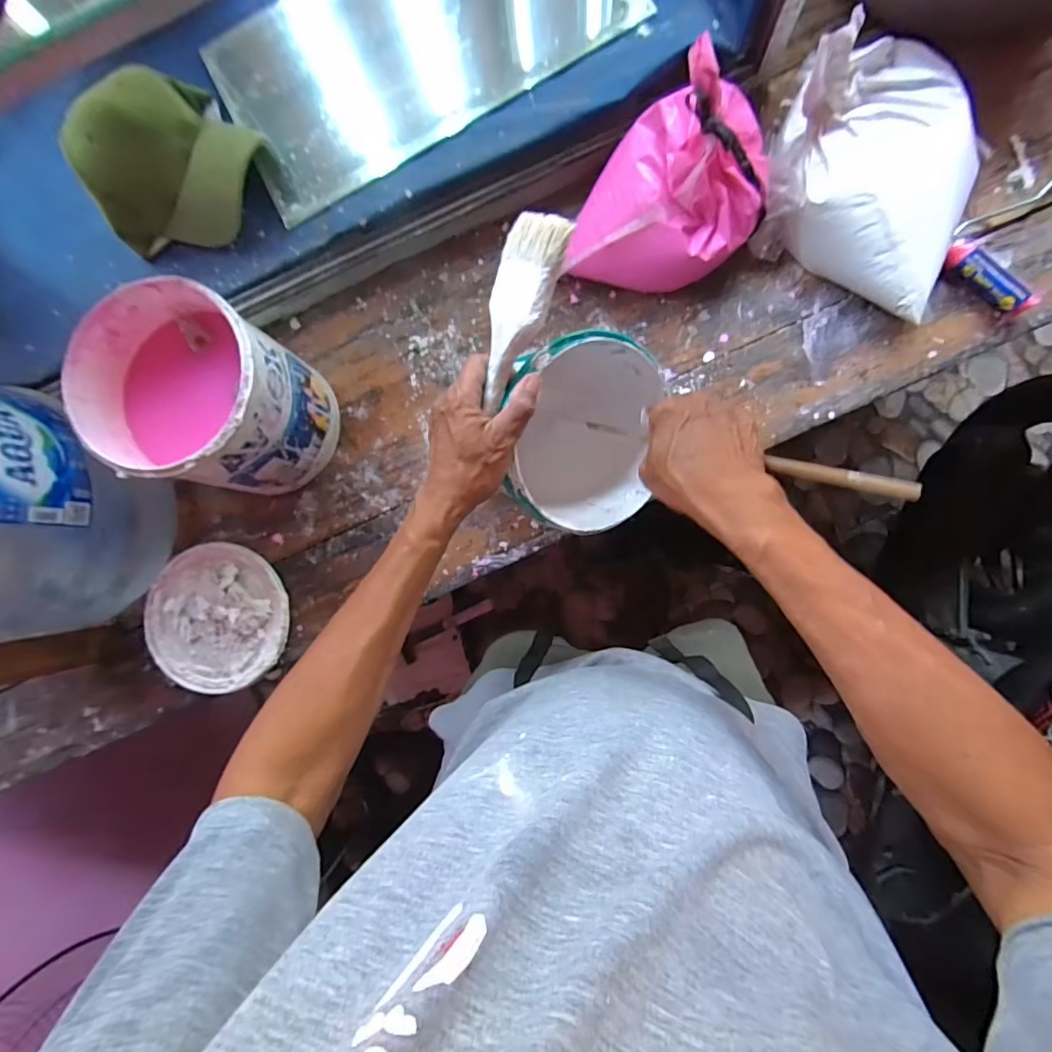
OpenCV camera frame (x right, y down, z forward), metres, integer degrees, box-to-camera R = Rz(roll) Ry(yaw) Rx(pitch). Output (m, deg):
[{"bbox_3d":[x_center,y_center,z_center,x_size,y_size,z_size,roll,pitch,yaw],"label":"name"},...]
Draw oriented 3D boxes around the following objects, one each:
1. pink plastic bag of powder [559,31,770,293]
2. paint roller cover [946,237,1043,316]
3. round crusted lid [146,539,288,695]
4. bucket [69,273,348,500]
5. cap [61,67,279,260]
[{"bbox_3d":[0.153,-0.369,0.538,0.203,0.145,0.182,12,89,6],"label":"pink plastic bag of powder"},{"bbox_3d":[0.503,-0.269,0.553,0.103,0.032,0.031,42,92,5],"label":"paint roller cover"},{"bbox_3d":[-0.385,0.116,0.626,0.174,0.023,0.177,0,88,5],"label":"round crusted lid"},{"bbox_3d":[-0.329,-0.134,0.538,0.173,0.161,0.179,0,88,5],"label":"bucket"},{"bbox_3d":[-0.406,-0.415,0.588,0.175,0.094,0.202,37,92,6],"label":"cap"}]

